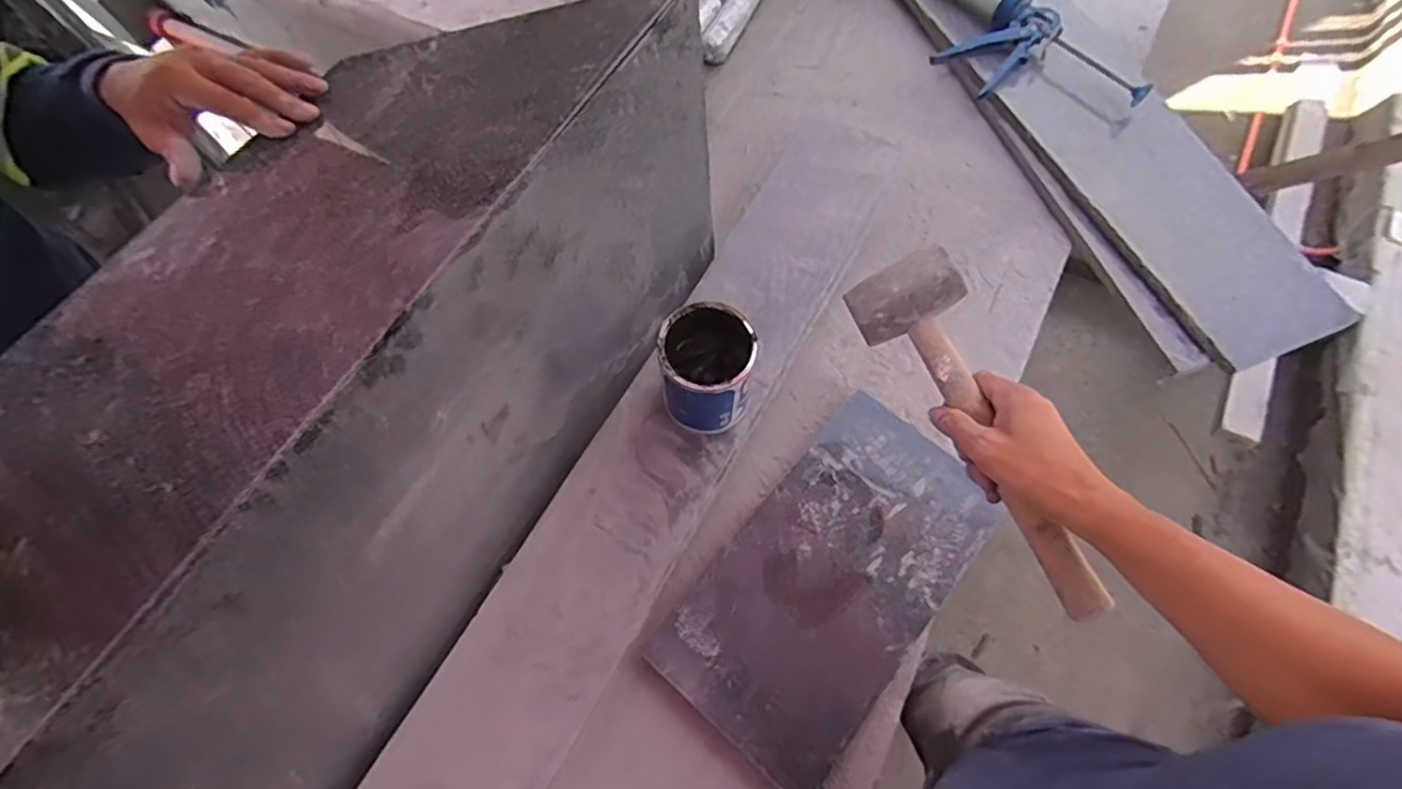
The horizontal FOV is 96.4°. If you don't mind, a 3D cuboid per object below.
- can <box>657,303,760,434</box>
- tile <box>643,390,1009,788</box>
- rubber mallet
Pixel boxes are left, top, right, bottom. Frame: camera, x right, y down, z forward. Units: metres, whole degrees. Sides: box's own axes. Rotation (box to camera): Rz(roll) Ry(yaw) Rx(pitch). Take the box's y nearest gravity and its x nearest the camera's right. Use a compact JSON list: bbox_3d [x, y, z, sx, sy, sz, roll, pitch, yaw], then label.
[{"bbox_3d":[0.008,-0.030,0.684,0.104,0.121,0.116,3,64,5],"label":"can"},{"bbox_3d":[0.149,0.200,0.704,0.216,0.032,0.395,36,71,19],"label":"tile"},{"bbox_3d":[0.243,0.028,0.529,0.080,0.052,0.326,-27,78,-10],"label":"rubber mallet"}]

